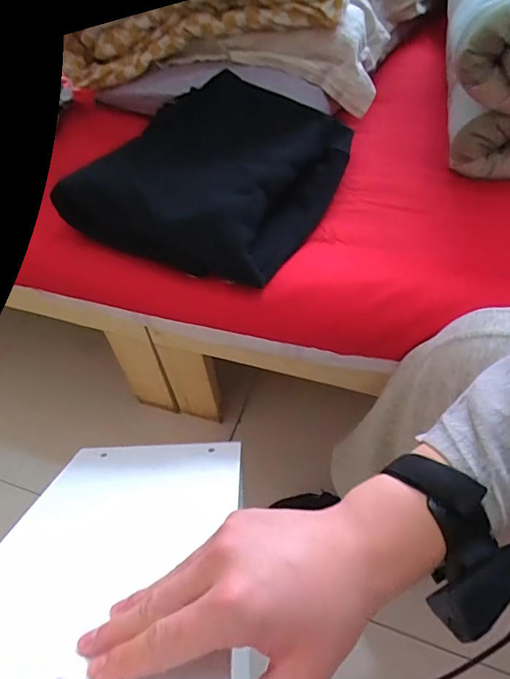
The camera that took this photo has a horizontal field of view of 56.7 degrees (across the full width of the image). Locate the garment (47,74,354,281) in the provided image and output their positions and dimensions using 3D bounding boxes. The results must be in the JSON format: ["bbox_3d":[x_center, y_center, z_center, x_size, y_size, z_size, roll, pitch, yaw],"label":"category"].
[{"bbox_3d":[-0.058,-0.246,0.659,0.314,0.065,0.330,19,57,18],"label":"garment"}]

